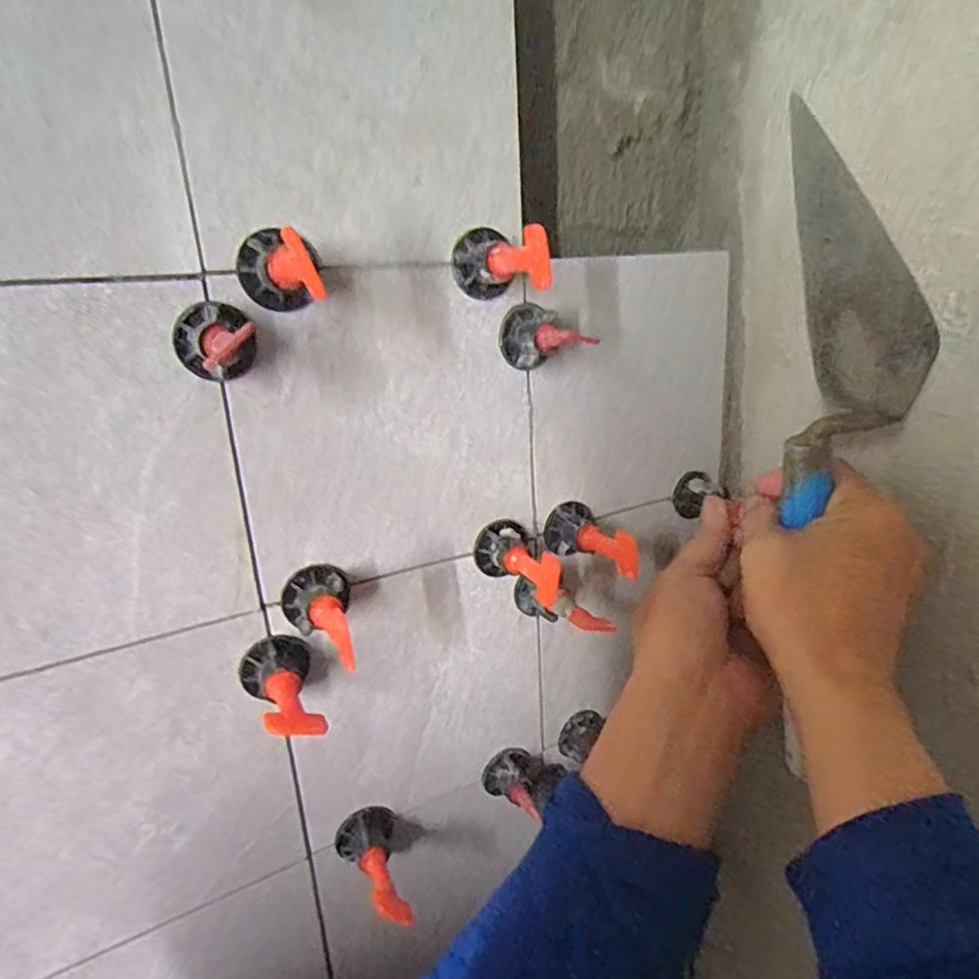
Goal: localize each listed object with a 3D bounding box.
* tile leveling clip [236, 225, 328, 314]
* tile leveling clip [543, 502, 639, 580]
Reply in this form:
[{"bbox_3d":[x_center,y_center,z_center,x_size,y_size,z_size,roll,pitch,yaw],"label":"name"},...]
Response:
[{"bbox_3d":[-0.082,-0.087,0.249,0.033,0.031,0.043,-9,18,-16],"label":"tile leveling clip"},{"bbox_3d":[0.054,0.029,0.350,0.033,0.028,0.058,-7,18,-12],"label":"tile leveling clip"}]

